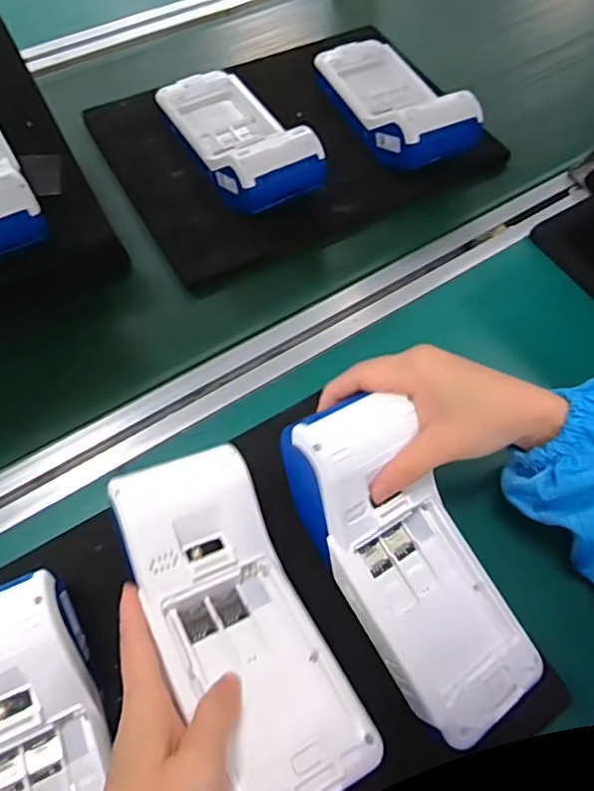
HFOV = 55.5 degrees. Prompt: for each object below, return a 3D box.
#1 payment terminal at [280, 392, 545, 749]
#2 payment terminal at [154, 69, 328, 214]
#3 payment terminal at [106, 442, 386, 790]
[{"bbox_3d":[0.061,0.090,0.320,0.084,0.044,0.185,-32,93,-18],"label":"payment terminal"},{"bbox_3d":[-0.054,-0.243,0.510,0.088,0.049,0.189,-27,67,-16],"label":"payment terminal"},{"bbox_3d":[-0.032,0.116,0.300,0.076,0.045,0.181,-26,63,-16],"label":"payment terminal"}]

